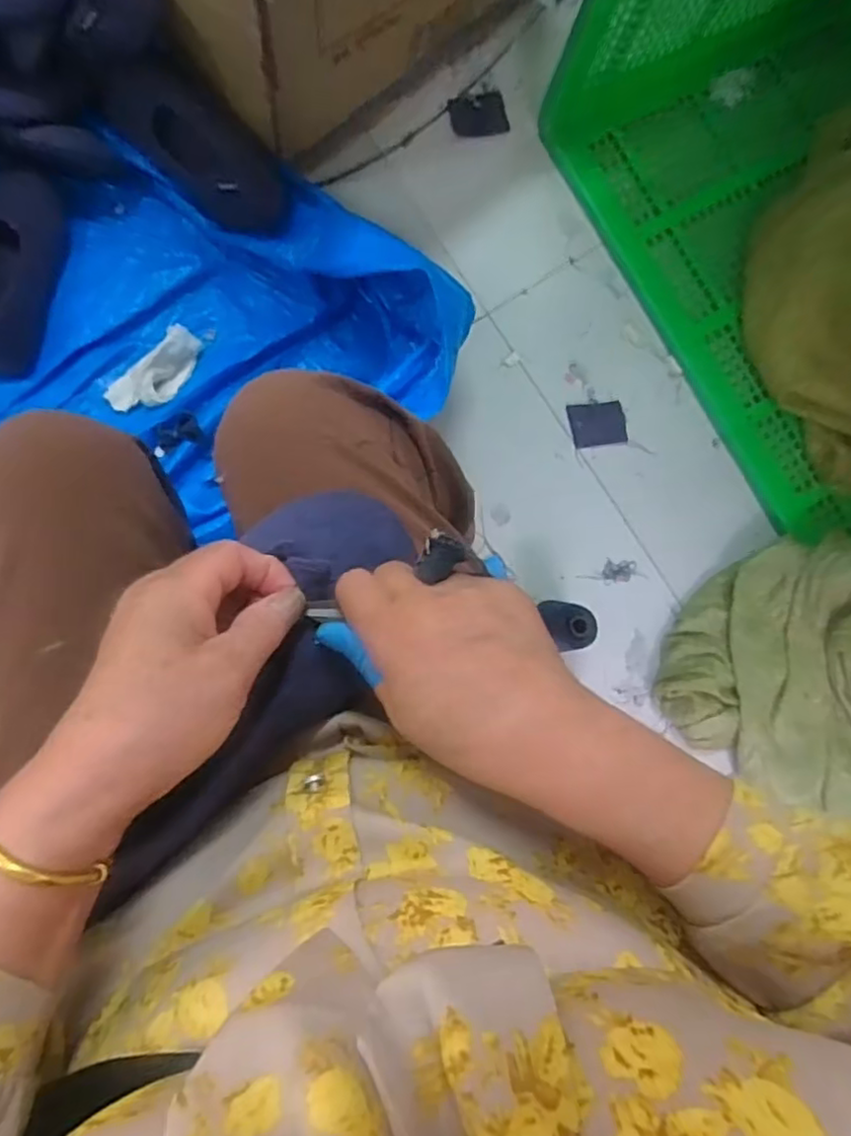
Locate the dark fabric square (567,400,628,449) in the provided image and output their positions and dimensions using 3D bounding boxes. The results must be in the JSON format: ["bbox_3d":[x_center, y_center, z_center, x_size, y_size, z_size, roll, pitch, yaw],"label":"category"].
[{"bbox_3d":[0.239,-0.199,0.908,0.076,0.014,0.061,-7,85,-8],"label":"dark fabric square"}]

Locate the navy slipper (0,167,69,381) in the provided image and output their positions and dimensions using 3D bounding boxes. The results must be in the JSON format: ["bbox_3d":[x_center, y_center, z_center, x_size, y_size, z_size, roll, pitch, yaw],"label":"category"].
[{"bbox_3d":[-0.498,-0.350,0.794,0.083,0.080,0.239,10,83,-7],"label":"navy slipper"}]

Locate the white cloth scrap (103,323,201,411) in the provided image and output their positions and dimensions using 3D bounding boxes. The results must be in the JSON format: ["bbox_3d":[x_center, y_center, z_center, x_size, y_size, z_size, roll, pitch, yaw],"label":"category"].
[{"bbox_3d":[-0.335,-0.243,0.821,0.134,0.031,0.062,-44,91,-10],"label":"white cloth scrap"}]

